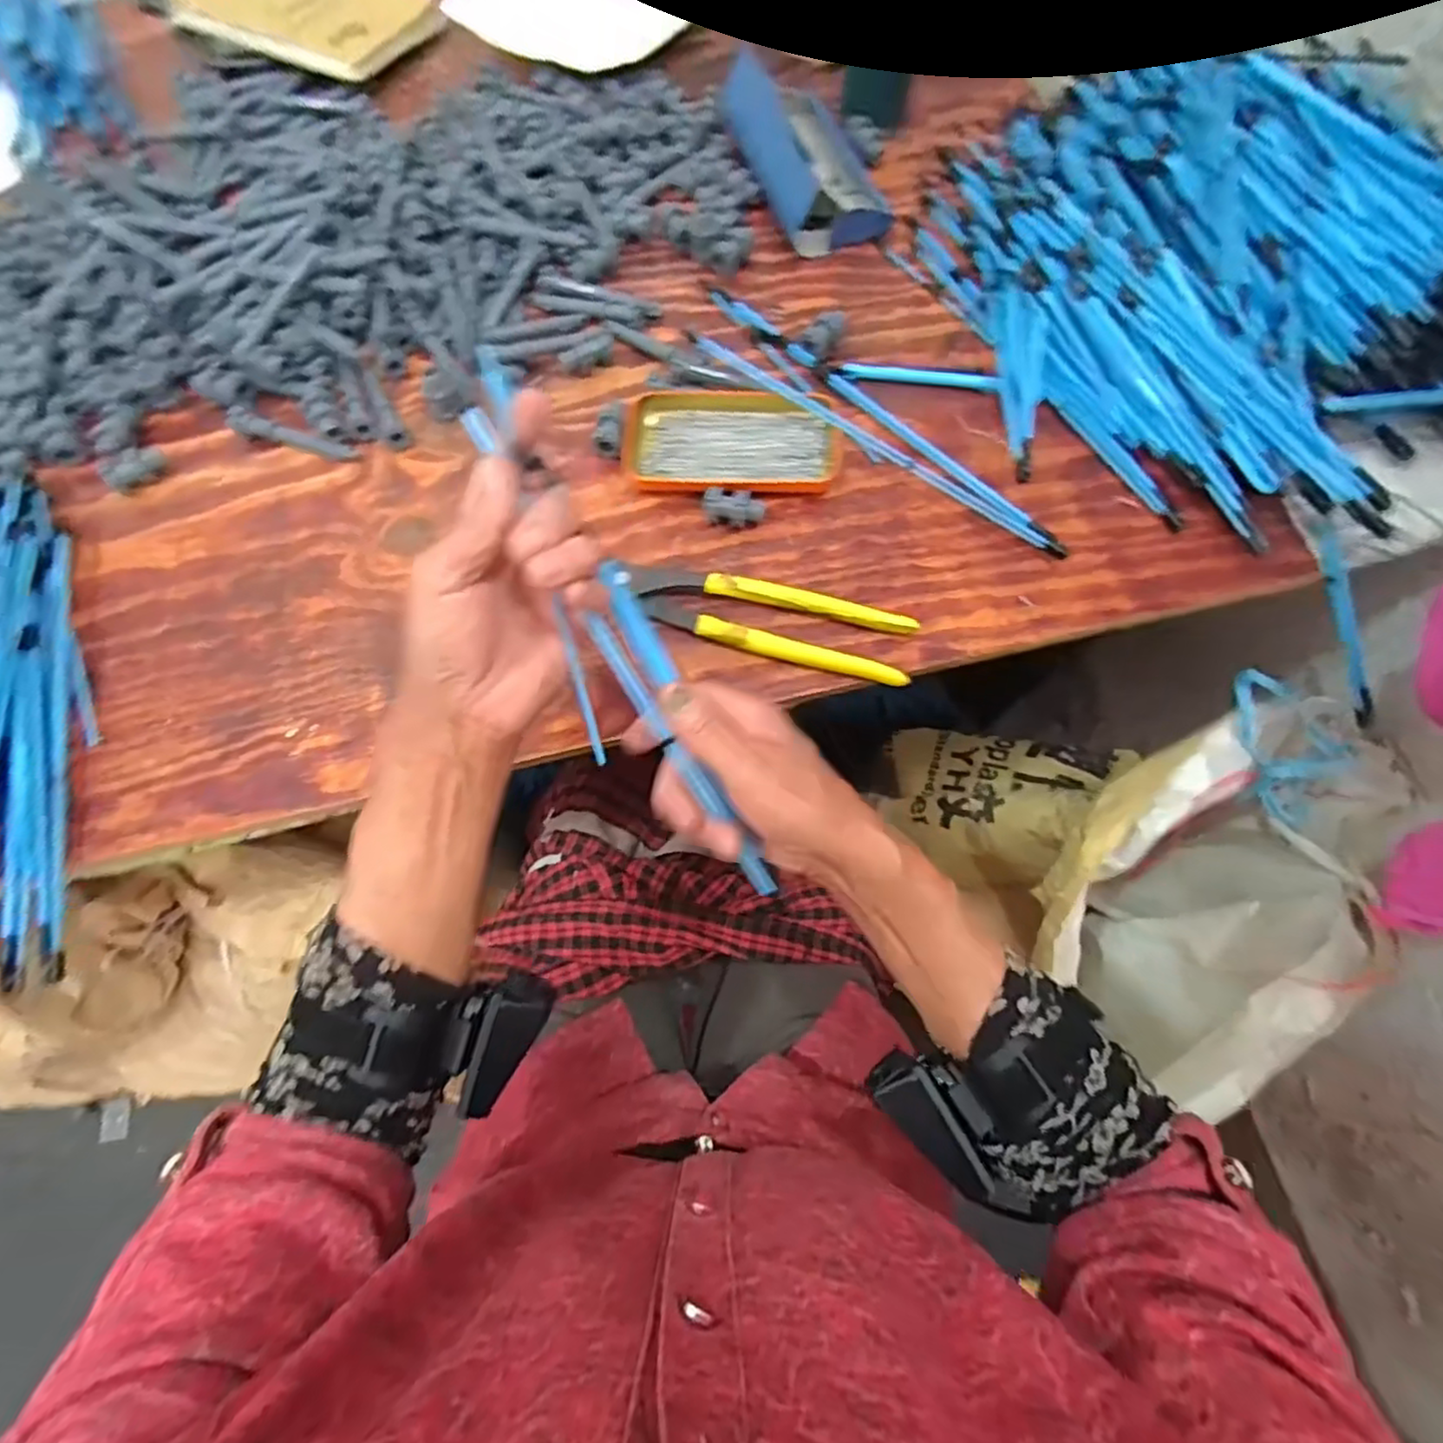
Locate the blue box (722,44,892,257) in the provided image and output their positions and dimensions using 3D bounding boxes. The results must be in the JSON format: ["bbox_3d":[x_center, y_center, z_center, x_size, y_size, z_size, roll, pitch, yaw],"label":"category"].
[{"bbox_3d":[0.071,-0.462,0.552,0.093,0.047,0.166,-22,72,-5],"label":"blue box"}]

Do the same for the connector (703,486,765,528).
[{"bbox_3d":[0.009,-0.143,0.466,0.039,0.022,0.020,3,71,3],"label":"connector"}]

